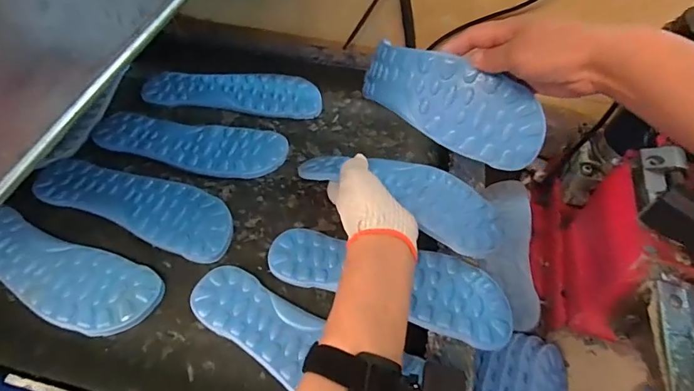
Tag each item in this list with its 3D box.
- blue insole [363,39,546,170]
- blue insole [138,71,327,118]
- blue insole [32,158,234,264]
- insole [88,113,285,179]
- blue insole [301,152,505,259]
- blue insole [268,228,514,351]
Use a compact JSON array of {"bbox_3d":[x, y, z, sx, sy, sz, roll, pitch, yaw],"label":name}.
[{"bbox_3d":[0.107,-0.098,0.442,0.184,0.075,0.081,25,22,3],"label":"blue insole"},{"bbox_3d":[-0.164,-0.149,0.621,0.254,0.013,0.075,5,54,3],"label":"blue insole"},{"bbox_3d":[-0.248,0.006,0.504,0.256,0.004,0.078,18,55,12],"label":"blue insole"},{"bbox_3d":[-0.206,-0.066,0.557,0.252,0.006,0.079,7,54,4],"label":"insole"},{"bbox_3d":[0.056,-0.009,0.471,0.226,0.039,0.078,25,57,19],"label":"blue insole"},{"bbox_3d":[0.042,0.081,0.446,0.248,0.010,0.080,16,55,11],"label":"blue insole"}]

